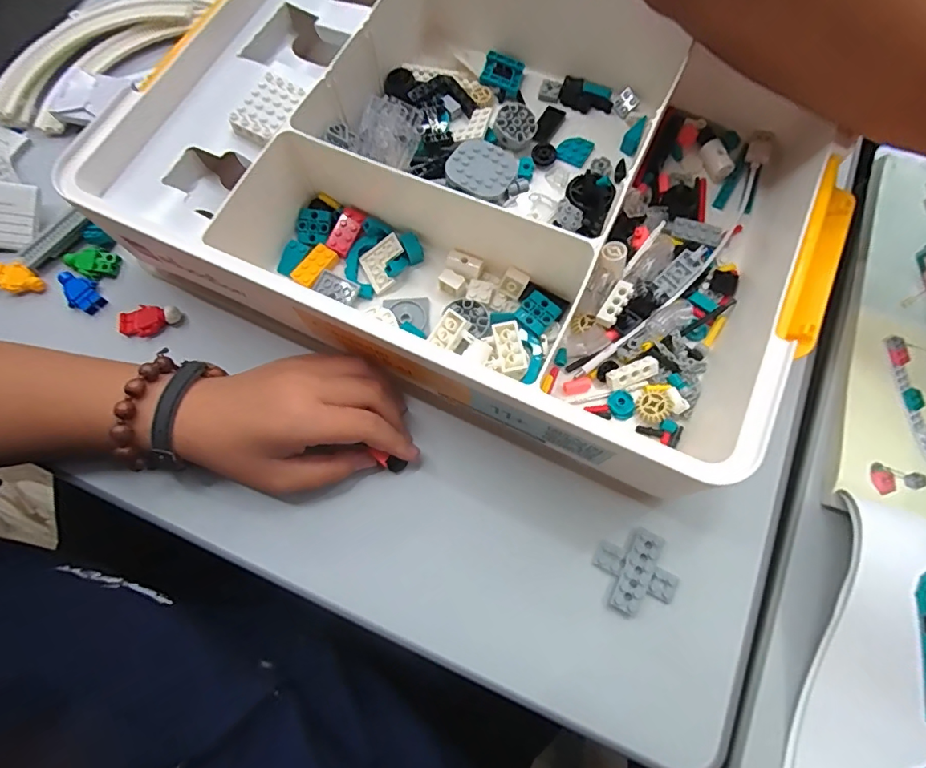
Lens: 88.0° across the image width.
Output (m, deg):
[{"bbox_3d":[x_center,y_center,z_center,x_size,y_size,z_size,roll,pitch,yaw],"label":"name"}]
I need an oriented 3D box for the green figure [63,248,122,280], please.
[{"bbox_3d":[-0.273,-0.089,0.350,0.039,0.010,0.022,14,76,5],"label":"green figure"}]

